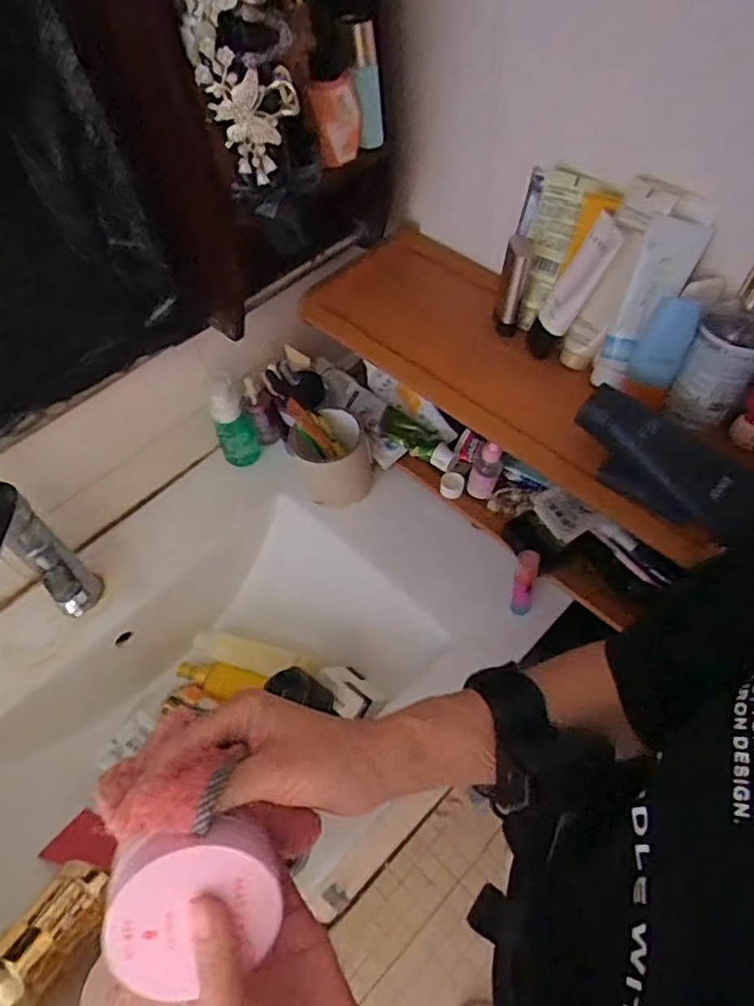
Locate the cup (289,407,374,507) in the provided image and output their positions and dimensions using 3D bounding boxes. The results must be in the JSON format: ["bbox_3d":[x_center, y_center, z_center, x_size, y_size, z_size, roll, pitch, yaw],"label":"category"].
[{"bbox_3d":[-0.051,-0.053,0.766,0.092,0.089,0.077,-19,54,-8],"label":"cup"}]

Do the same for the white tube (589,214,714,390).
[{"bbox_3d":[0.233,-0.172,0.554,0.045,0.147,0.032,39,33,28],"label":"white tube"}]

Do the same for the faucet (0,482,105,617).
[{"bbox_3d":[-0.330,0.077,0.630,0.066,0.183,0.124,-36,58,-19],"label":"faucet"}]

